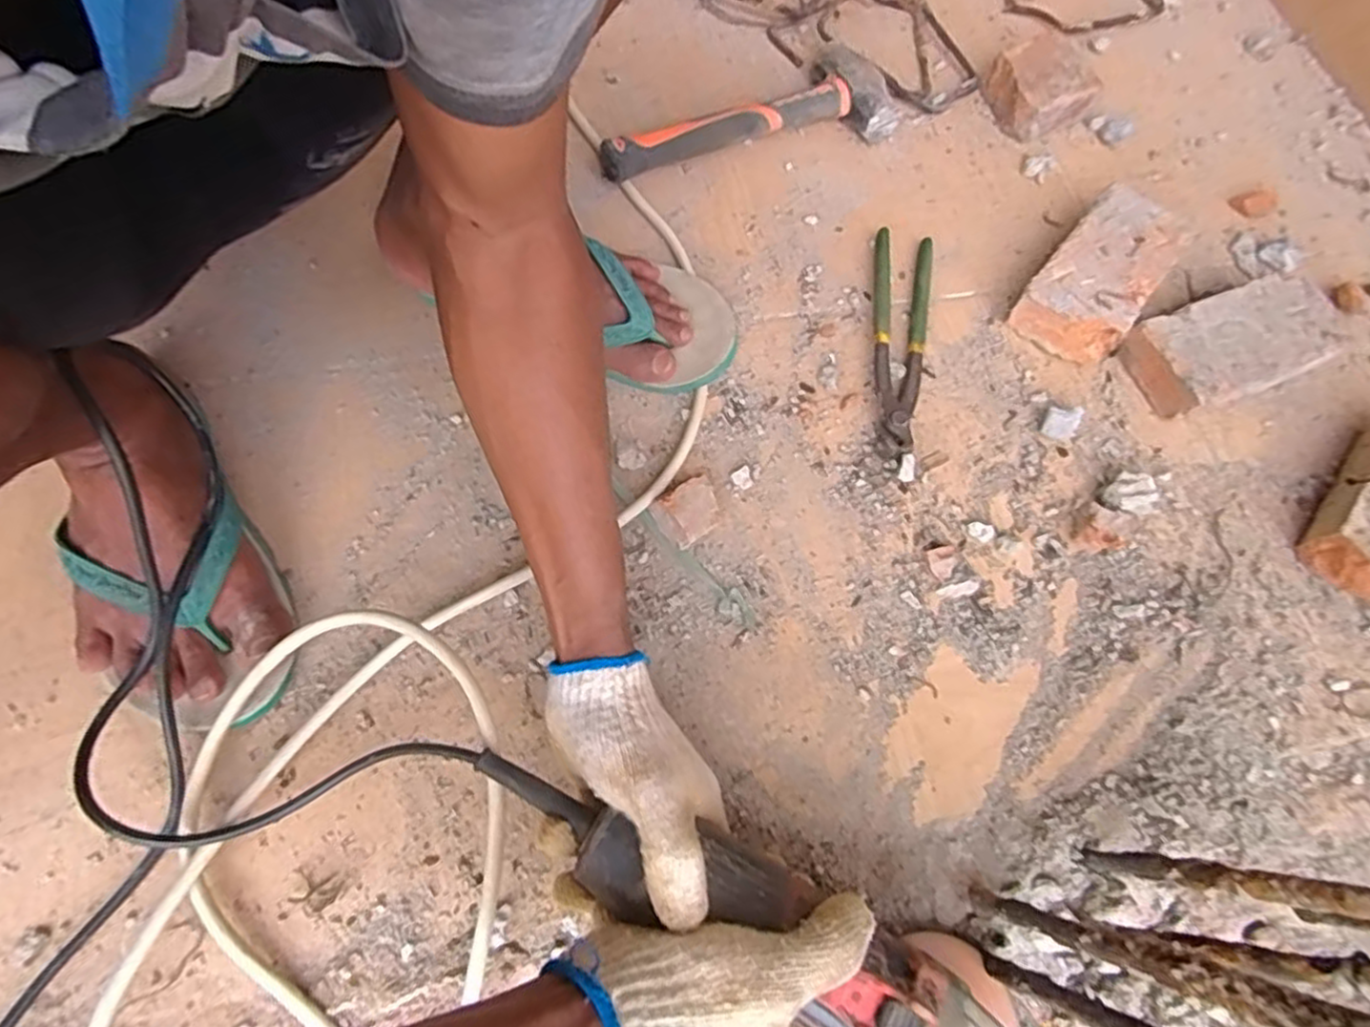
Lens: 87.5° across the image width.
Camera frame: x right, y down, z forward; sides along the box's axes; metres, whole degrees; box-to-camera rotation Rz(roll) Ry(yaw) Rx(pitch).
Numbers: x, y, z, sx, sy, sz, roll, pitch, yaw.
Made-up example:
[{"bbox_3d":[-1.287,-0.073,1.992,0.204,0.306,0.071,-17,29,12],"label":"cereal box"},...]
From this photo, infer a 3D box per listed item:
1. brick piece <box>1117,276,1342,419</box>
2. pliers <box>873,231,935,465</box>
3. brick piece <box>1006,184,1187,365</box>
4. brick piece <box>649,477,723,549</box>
[{"bbox_3d":[0.456,-0.138,0.595,0.164,0.044,0.086,-20,70,-11],"label":"brick piece"},{"bbox_3d":[0.180,-0.144,0.591,0.047,0.022,0.219,7,69,0],"label":"pliers"},{"bbox_3d":[0.358,-0.206,0.615,0.085,0.049,0.168,37,70,11],"label":"brick piece"},{"bbox_3d":[0.004,0.000,0.515,0.046,0.028,0.041,-28,72,-16],"label":"brick piece"}]

